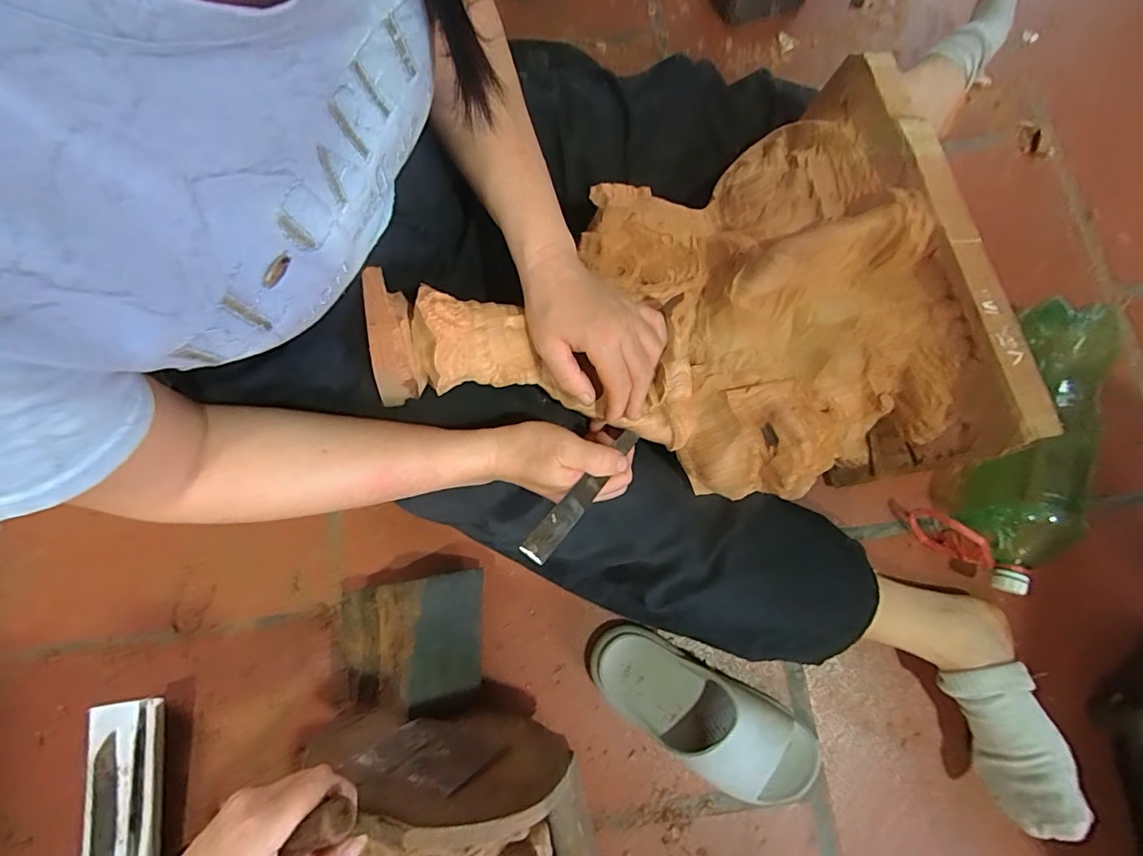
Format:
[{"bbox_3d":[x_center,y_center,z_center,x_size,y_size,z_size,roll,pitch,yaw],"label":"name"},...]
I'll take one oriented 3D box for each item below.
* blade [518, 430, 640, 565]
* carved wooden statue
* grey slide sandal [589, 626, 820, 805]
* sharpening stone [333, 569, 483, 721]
[{"bbox_3d":[0.012,0.048,0.394,0.021,0.005,0.141,45,58,-1],"label":"blade"},{"bbox_3d":[0.098,-0.114,0.454,0.506,0.153,0.373,-13,78,-2],"label":"carved wooden statue"},{"bbox_3d":[0.140,0.302,0.534,0.258,0.063,0.097,31,80,7],"label":"grey slide sandal"},{"bbox_3d":[-0.187,0.227,0.545,0.176,0.082,0.144,-1,78,0],"label":"sharpening stone"}]

